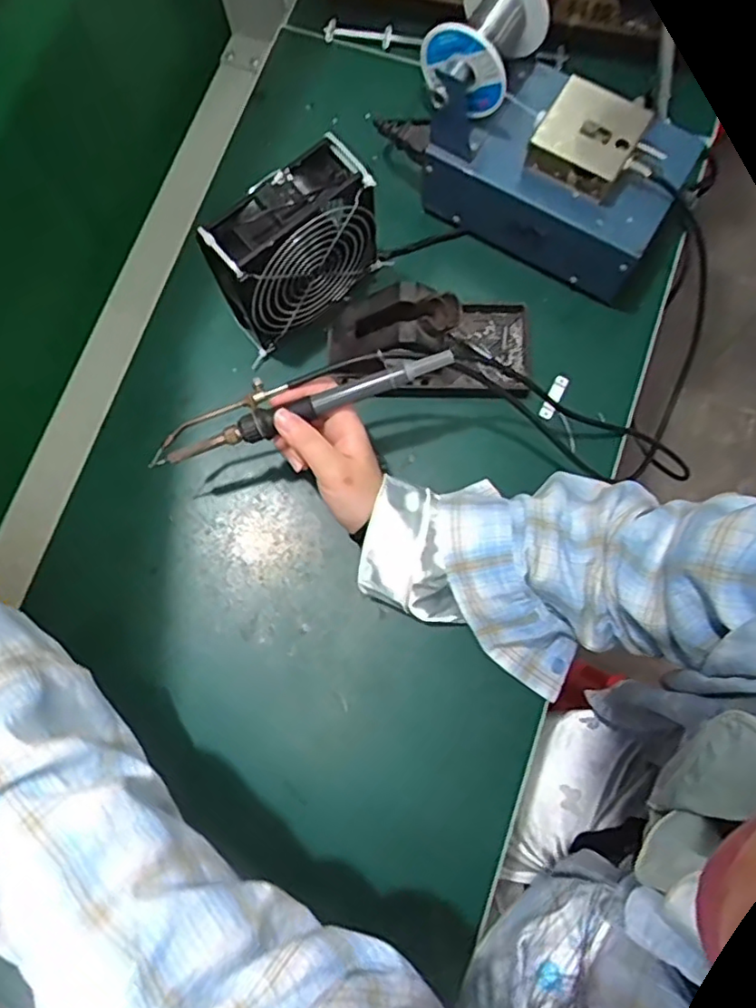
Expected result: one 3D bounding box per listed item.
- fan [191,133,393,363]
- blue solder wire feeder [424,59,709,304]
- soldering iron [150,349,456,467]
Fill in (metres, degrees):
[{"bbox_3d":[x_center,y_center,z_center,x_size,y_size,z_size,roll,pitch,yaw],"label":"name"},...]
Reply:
[{"bbox_3d":[-0.061,-0.185,0.479,0.125,0.126,0.051,-40,79,-7],"label":"fan"},{"bbox_3d":[0.140,-0.263,0.501,0.177,0.107,0.091,28,80,7],"label":"blue solder wire feeder"},{"bbox_3d":[-0.055,-0.070,0.434,0.211,0.016,0.038,-17,77,6],"label":"soldering iron"}]

